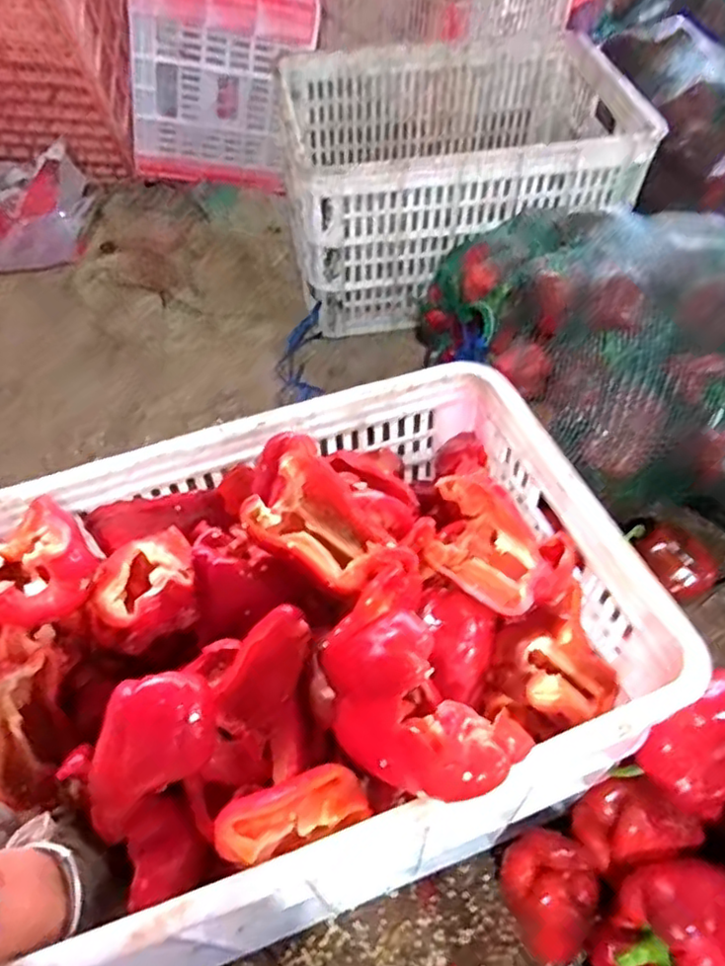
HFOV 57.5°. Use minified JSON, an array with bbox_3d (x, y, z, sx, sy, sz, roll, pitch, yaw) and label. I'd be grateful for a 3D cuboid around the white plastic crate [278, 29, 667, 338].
[{"bbox_3d":[0.147,-0.489,1.067,0.488,0.257,0.361,-6,56,-5],"label":"white plastic crate"}]

